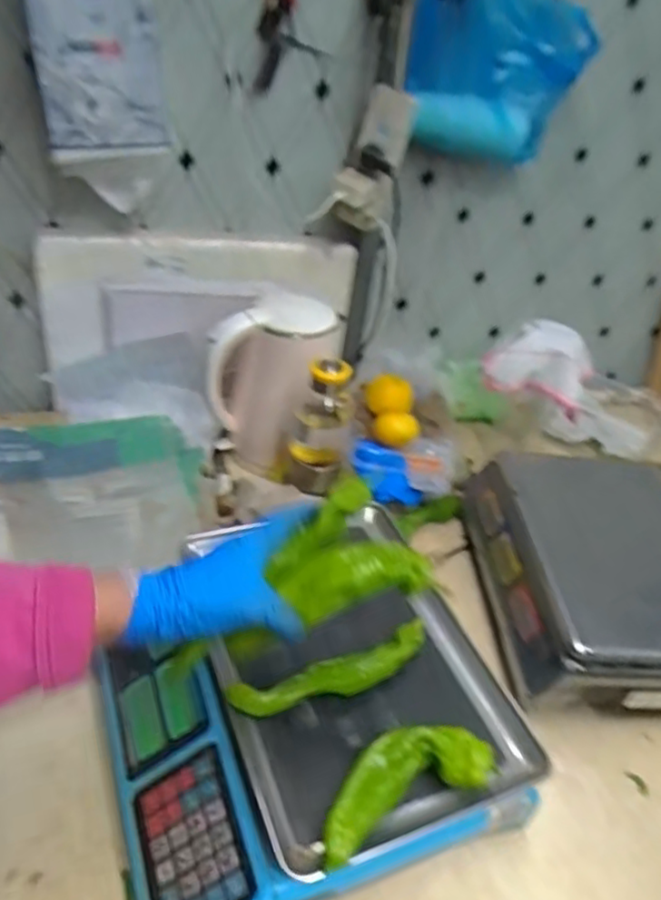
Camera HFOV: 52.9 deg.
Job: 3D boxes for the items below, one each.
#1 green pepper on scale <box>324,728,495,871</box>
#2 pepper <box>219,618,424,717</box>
[{"bbox_3d":[0.051,0.250,0.497,0.148,0.047,0.056,-12,41,-27],"label":"green pepper on scale"},{"bbox_3d":[0.006,0.196,0.570,0.186,0.039,0.042,-10,40,-24],"label":"pepper"}]

